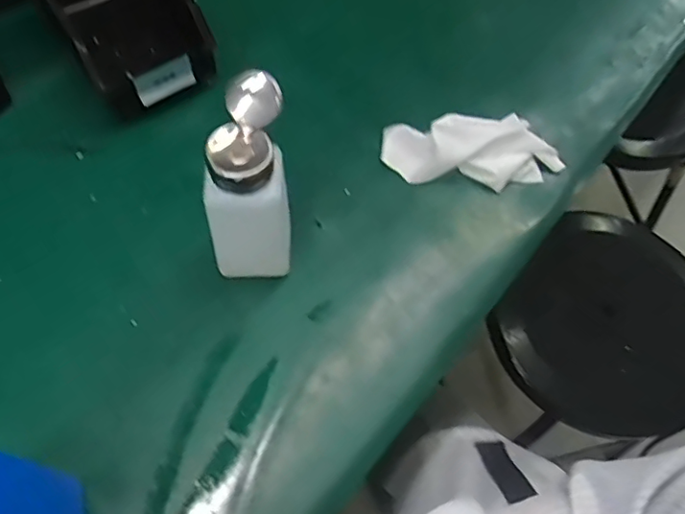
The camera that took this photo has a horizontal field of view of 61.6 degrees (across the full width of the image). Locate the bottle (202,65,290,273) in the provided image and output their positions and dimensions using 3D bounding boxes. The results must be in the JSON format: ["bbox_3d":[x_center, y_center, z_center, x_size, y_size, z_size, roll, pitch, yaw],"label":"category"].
[{"bbox_3d":[-0.063,-0.044,0.385,0.053,0.153,0.064,-2,65,-5],"label":"bottle"}]

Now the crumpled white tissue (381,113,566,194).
[{"bbox_3d":[0.110,-0.091,0.489,0.147,0.027,0.059,3,64,-4],"label":"crumpled white tissue"}]

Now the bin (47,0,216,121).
[{"bbox_3d":[-0.188,-0.205,0.497,0.101,0.075,0.153,-31,71,-17],"label":"bin"}]

